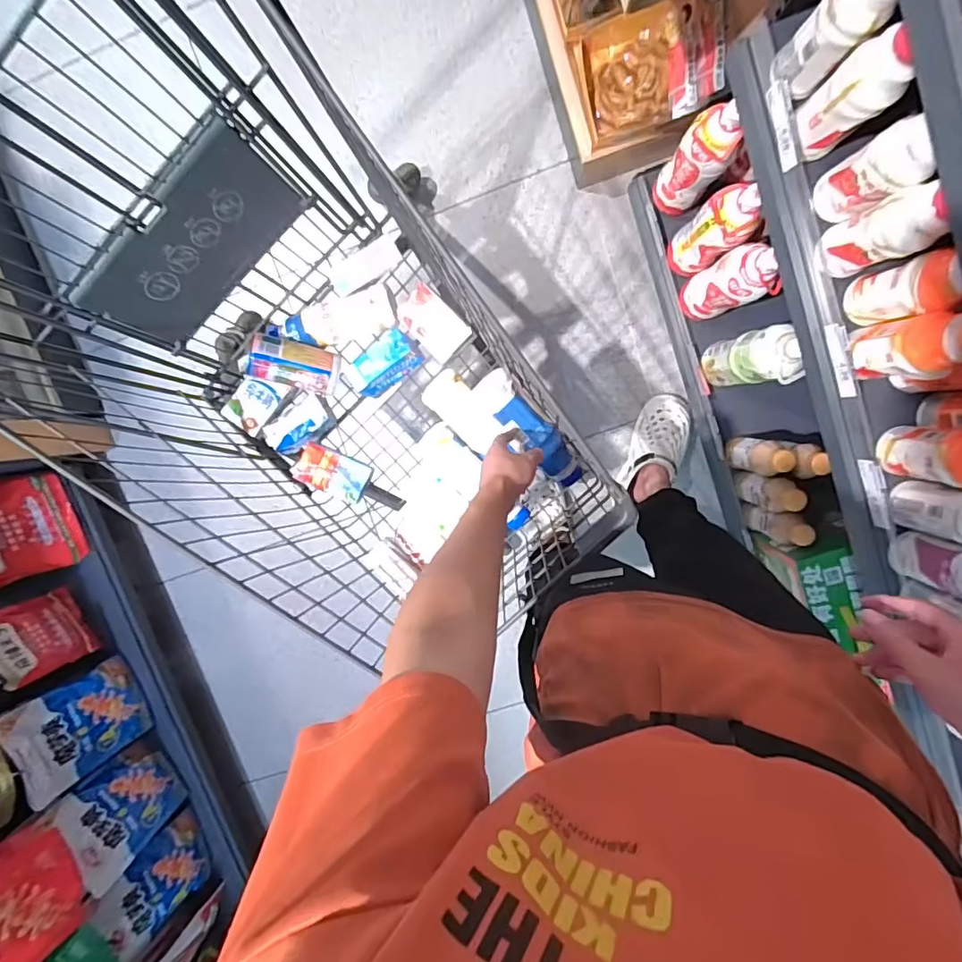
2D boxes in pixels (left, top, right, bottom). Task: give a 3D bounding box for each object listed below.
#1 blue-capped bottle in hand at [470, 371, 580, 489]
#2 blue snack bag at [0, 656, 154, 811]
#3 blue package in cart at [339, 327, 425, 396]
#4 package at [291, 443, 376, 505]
[{"bbox_3d":[0.069,-0.068,0.757,0.200,0.073,0.073,43,99,-9],"label":"blue-capped bottle in hand"},{"bbox_3d":[-0.833,0.511,1.093,0.025,0.252,0.186,-15,99,23],"label":"blue snack bag"},{"bbox_3d":[-0.153,-0.182,0.808,0.113,0.063,0.070,-36,95,8],"label":"blue package in cart"},{"bbox_3d":[-0.240,-0.012,0.836,0.114,0.038,0.065,24,100,0],"label":"package"}]

